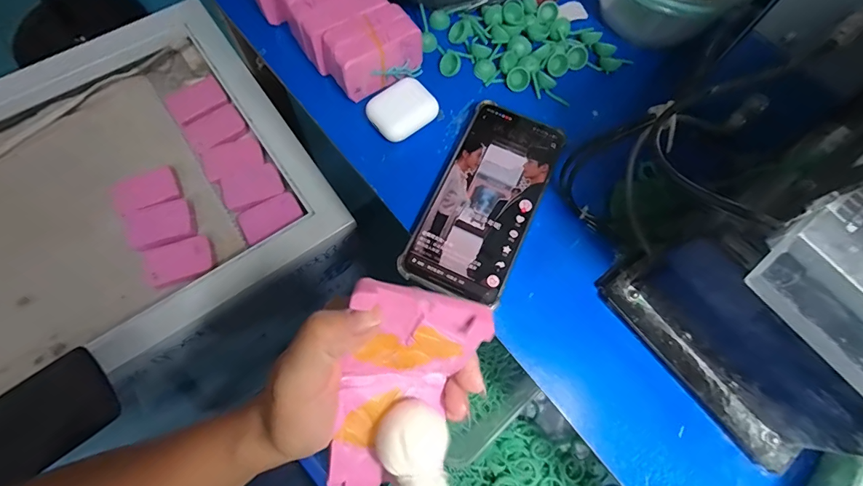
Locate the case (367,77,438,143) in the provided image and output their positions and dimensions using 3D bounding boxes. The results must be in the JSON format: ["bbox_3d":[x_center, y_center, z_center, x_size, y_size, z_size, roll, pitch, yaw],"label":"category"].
[{"bbox_3d":[-0.024,-0.107,0.336,0.052,0.023,0.037,-34,75,-13],"label":"case"}]

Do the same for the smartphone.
[{"bbox_3d":[0.042,-0.033,0.319,0.075,0.013,0.161,24,71,6],"label":"smartphone"}]

